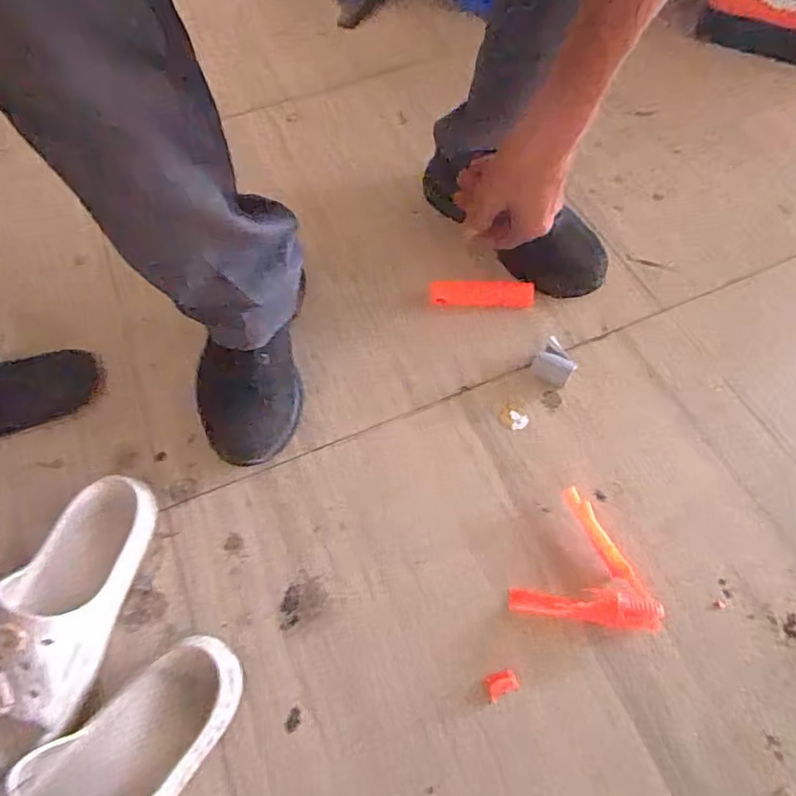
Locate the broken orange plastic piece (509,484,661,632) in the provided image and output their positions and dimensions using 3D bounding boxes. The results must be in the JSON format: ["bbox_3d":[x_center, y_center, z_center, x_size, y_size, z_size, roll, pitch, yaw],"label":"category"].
[{"bbox_3d":[0.171,0.143,0.511,0.121,0.023,0.117,10,60,7],"label":"broken orange plastic piece"}]

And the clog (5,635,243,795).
[{"bbox_3d":[-0.222,0.292,0.406,0.093,0.074,0.246,34,66,19],"label":"clog"}]

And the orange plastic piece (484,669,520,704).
[{"bbox_3d":[0.087,0.241,0.469,0.027,0.010,0.020,-15,61,-7],"label":"orange plastic piece"}]

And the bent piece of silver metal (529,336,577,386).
[{"bbox_3d":[0.169,-0.036,0.607,0.041,0.025,0.040,40,68,21],"label":"bent piece of silver metal"}]

